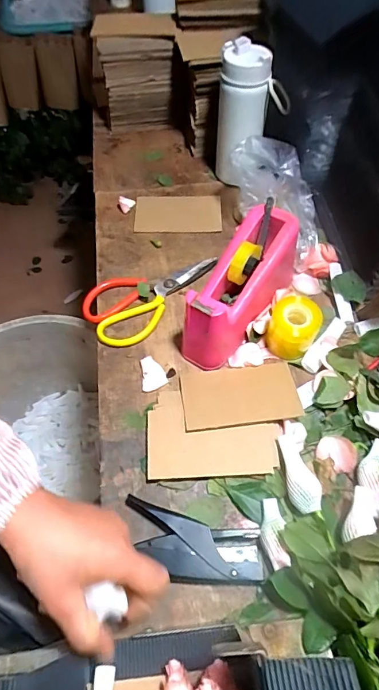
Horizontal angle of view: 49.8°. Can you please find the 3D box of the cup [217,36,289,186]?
[{"bbox_3d":[0.091,-0.334,0.614,0.102,0.181,0.065,13,62,8],"label":"cup"}]

